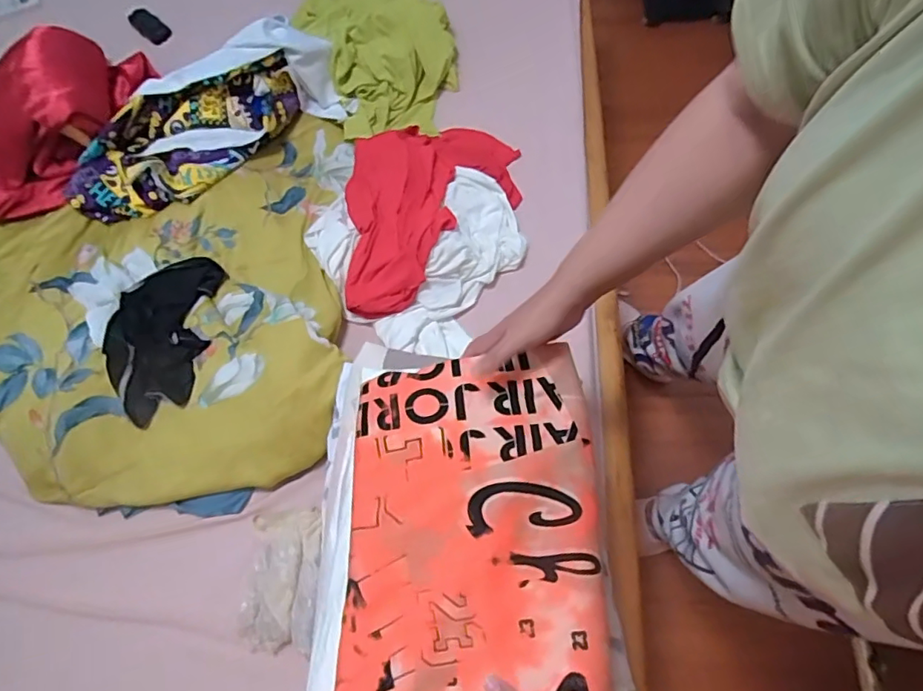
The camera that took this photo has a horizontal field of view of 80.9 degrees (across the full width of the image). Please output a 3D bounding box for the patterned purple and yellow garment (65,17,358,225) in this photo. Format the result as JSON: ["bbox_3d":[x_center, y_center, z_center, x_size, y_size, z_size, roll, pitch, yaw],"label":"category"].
[{"bbox_3d":[-0.445,-0.398,0.975,0.526,0.138,0.198,-42,72,-13],"label":"patterned purple and yellow garment"}]

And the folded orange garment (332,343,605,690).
[{"bbox_3d":[0.009,0.185,0.539,0.252,0.048,0.363,-2,68,2],"label":"folded orange garment"}]

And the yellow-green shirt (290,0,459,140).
[{"bbox_3d":[-0.165,-0.623,1.080,0.280,0.099,0.428,-23,69,-7],"label":"yellow-green shirt"}]

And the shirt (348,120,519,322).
[{"bbox_3d":[-0.047,-0.244,0.935,0.304,0.084,0.383,-5,68,1],"label":"shirt"}]

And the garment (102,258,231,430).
[{"bbox_3d":[-0.468,-0.018,0.837,0.147,0.033,0.267,5,68,5],"label":"garment"}]

